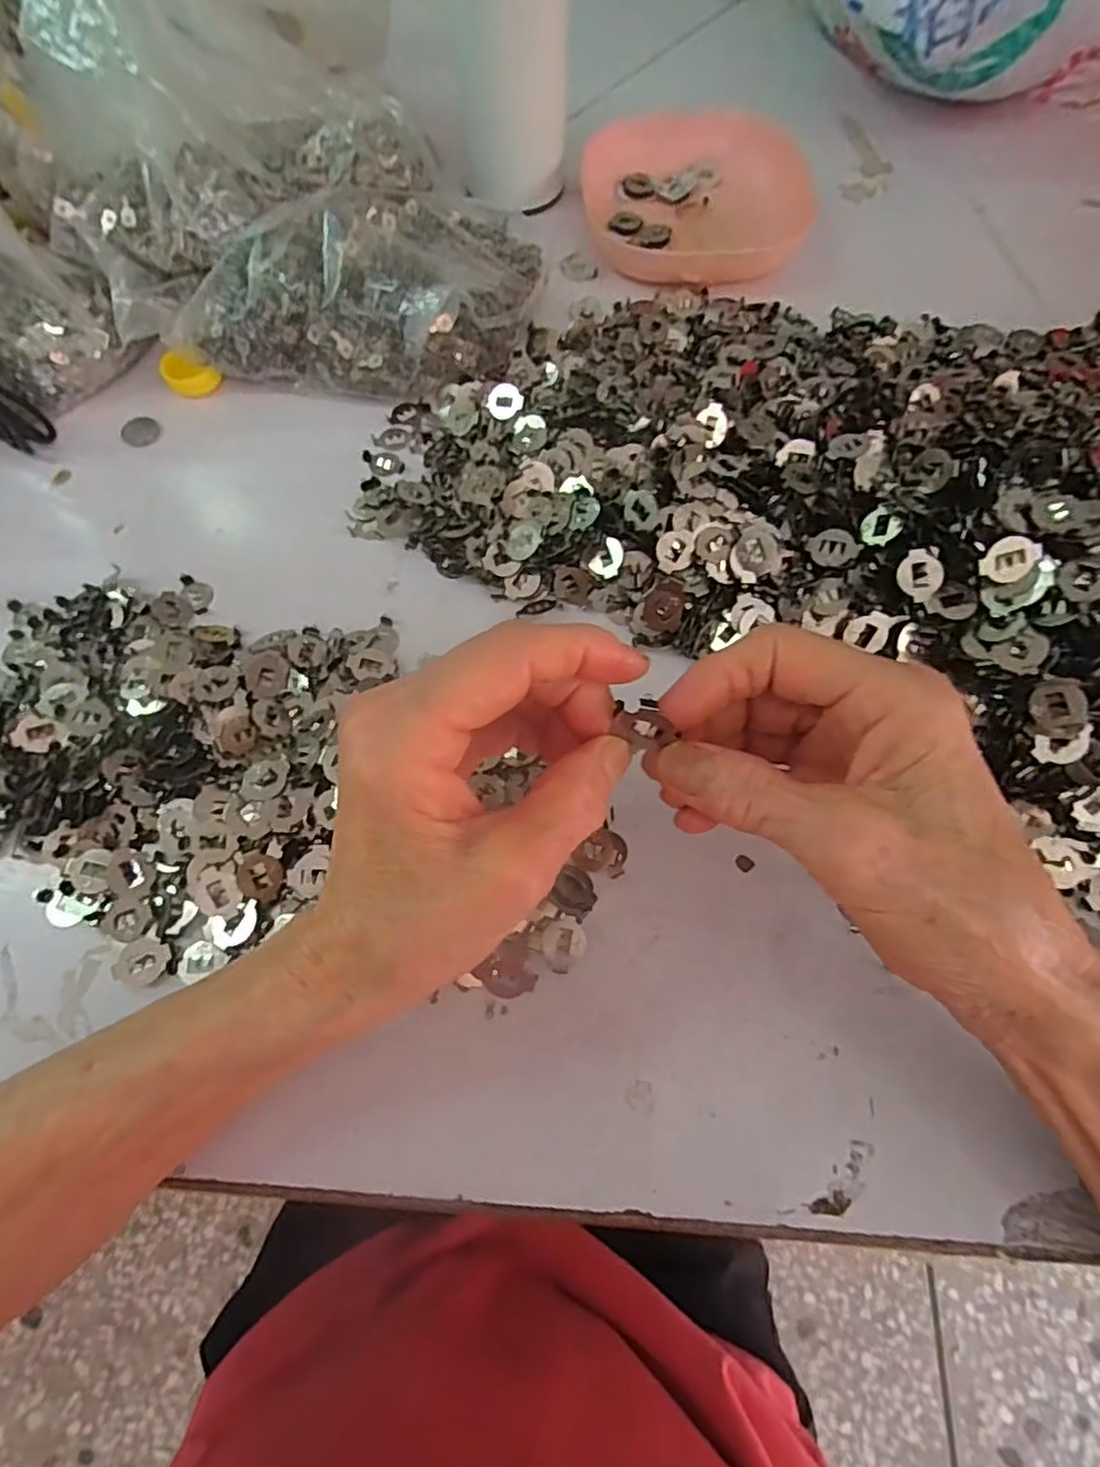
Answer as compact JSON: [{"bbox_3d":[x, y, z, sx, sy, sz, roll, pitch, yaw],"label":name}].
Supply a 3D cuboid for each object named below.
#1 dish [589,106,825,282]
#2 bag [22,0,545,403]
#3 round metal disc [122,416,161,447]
[{"bbox_3d":[0.094,-0.336,0.406,0.135,0.021,0.141,0,67,0],"label":"dish"},{"bbox_3d":[-0.139,-0.281,0.337,0.266,0.111,0.165,5,68,3],"label":"bag"},{"bbox_3d":[-0.221,-0.163,0.353,0.018,0.004,0.018,0,67,0],"label":"round metal disc"}]

